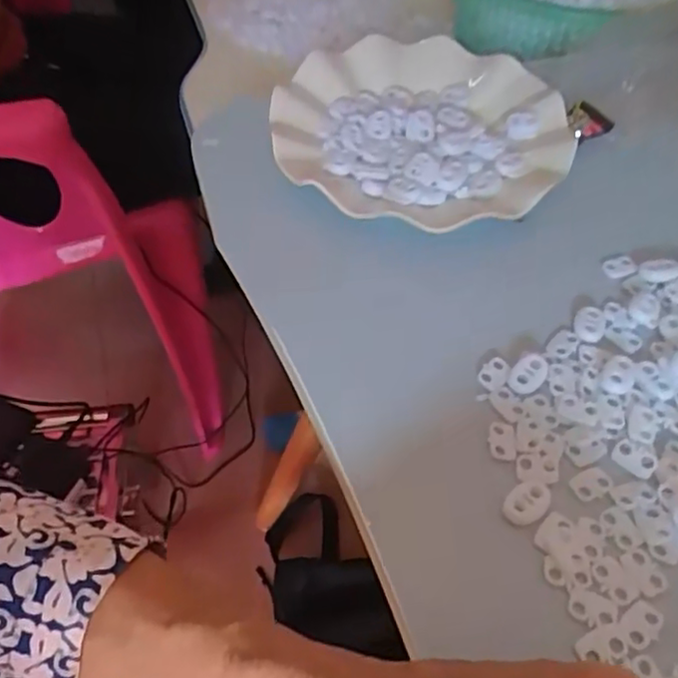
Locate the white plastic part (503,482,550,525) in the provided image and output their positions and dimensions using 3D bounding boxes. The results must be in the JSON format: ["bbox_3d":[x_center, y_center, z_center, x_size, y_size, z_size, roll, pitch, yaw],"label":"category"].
[{"bbox_3d":[0.080,0.068,0.278,0.023,0.004,0.015,-28,57,-21],"label":"white plastic part"}]

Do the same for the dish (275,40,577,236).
[{"bbox_3d":[0.051,-0.133,0.415,0.177,0.025,0.166,0,51,0],"label":"dish"}]

